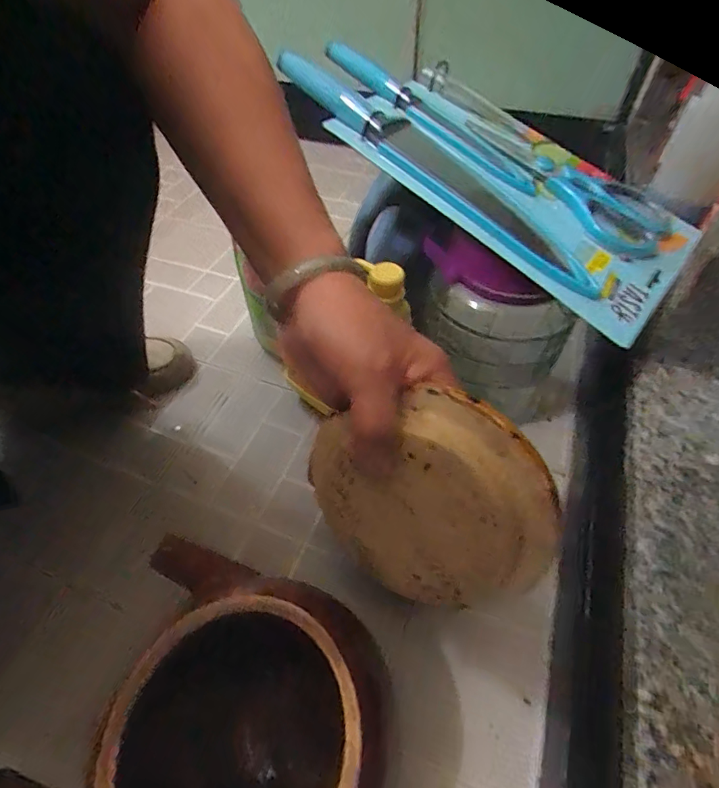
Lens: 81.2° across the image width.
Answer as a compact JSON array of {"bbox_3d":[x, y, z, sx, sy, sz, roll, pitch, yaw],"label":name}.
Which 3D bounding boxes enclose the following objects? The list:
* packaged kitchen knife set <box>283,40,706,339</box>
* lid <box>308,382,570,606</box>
[{"bbox_3d":[0.116,-0.219,0.391,0.384,0.029,0.179,41,62,10],"label":"packaged kitchen knife set"},{"bbox_3d":[0.033,0.058,0.222,0.118,0.121,0.017,56,29,4],"label":"lid"}]

